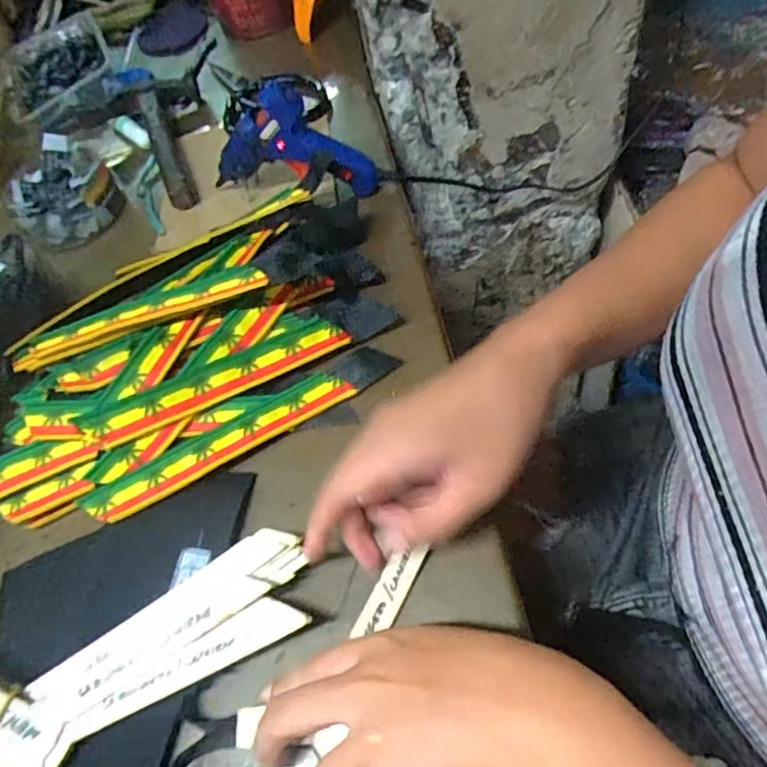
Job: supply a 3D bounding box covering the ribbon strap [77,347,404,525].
[{"bbox_3d":[-0.087,0.028,0.359,0.204,0.008,0.029,-28,54,-12],"label":"ribbon strap"}]

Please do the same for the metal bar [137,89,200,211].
[{"bbox_3d":[-0.210,-0.232,0.536,0.021,0.021,0.190,-26,58,-3],"label":"metal bar"}]

